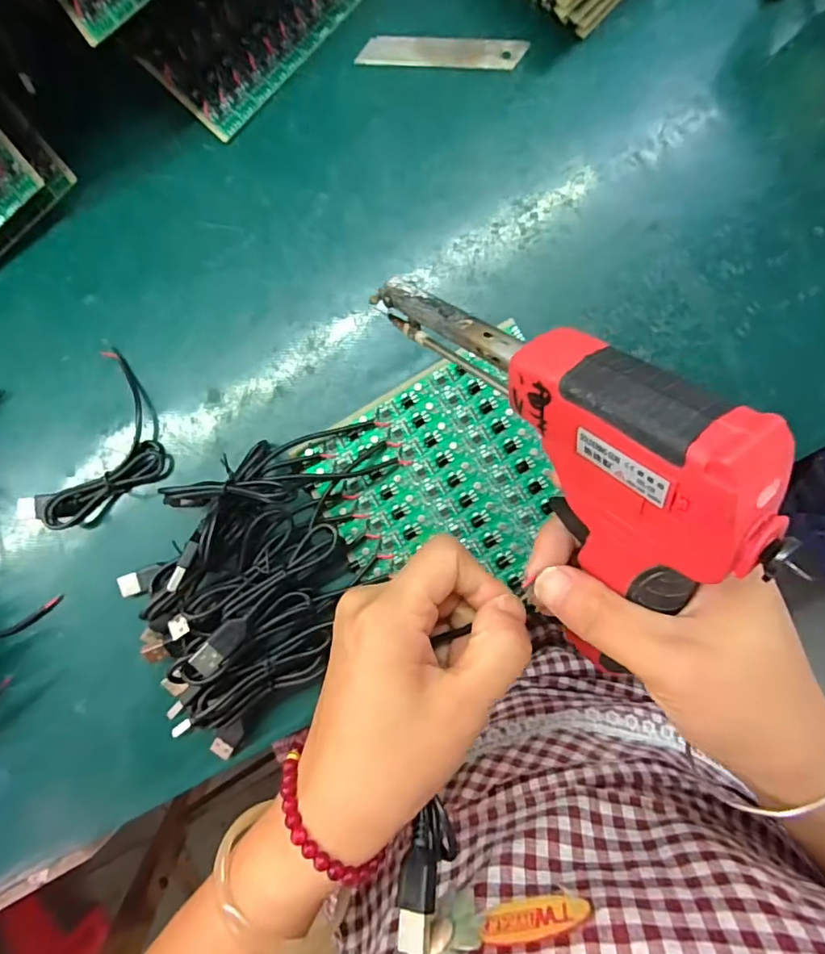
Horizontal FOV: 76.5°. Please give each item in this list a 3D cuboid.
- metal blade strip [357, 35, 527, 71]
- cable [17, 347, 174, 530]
[{"bbox_3d":[0.018,-0.257,0.314,0.099,0.004,0.021,6,88,5],"label":"metal blade strip"},{"bbox_3d":[-0.189,-0.012,0.319,0.071,0.015,0.112,33,91,6],"label":"cable"}]

